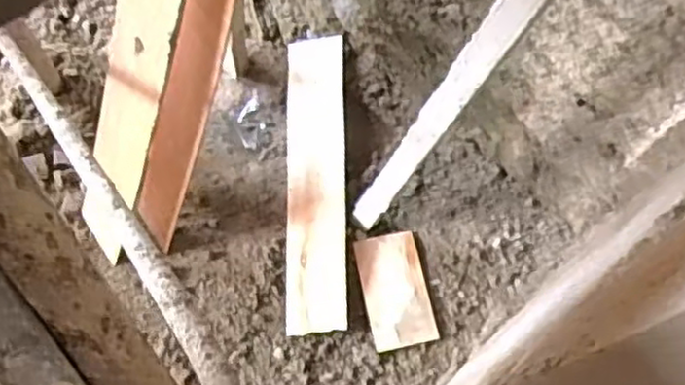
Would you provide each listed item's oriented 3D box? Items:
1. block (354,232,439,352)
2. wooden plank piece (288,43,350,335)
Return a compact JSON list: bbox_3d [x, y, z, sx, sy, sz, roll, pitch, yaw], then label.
[{"bbox_3d":[0.086,0.157,1.163,0.100,0.014,0.184,-10,69,-7],"label":"block"},{"bbox_3d":[-0.044,-0.024,1.224,0.105,0.019,0.511,-4,74,12],"label":"wooden plank piece"}]

